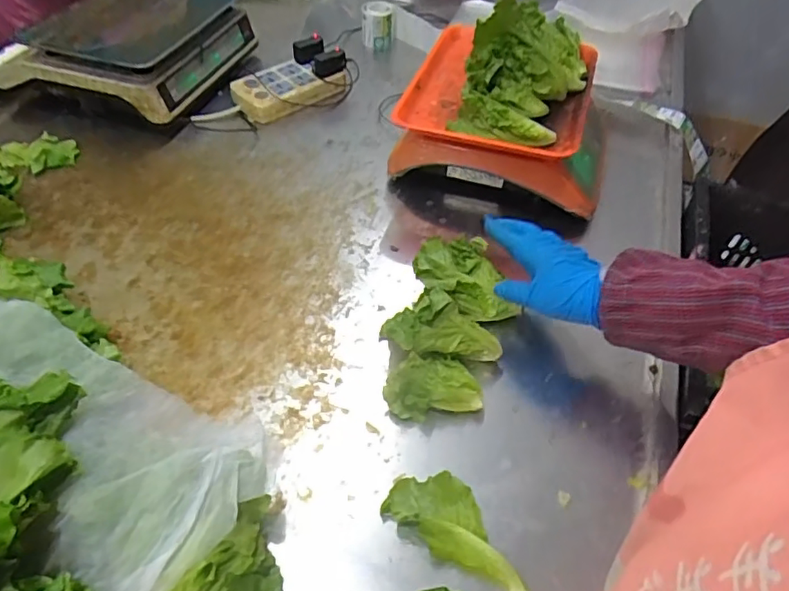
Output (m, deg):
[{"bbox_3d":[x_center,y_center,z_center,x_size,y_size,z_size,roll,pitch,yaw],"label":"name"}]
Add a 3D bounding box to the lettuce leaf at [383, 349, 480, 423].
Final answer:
[{"bbox_3d":[0.036,0.092,0.564,0.091,0.043,0.056,-6,51,-8],"label":"lettuce leaf"}]

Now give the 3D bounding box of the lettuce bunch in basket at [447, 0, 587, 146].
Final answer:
[{"bbox_3d":[0.177,-0.321,0.713,0.145,0.109,0.275,14,51,9],"label":"lettuce bunch in basket"}]

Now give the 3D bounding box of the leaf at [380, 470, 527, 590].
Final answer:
[{"bbox_3d":[0.057,0.200,0.482,0.135,0.028,0.067,33,56,23],"label":"leaf"}]

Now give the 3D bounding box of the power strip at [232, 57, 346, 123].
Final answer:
[{"bbox_3d":[-0.179,-0.350,0.934,0.181,0.038,0.106,-35,59,-27],"label":"power strip"}]

